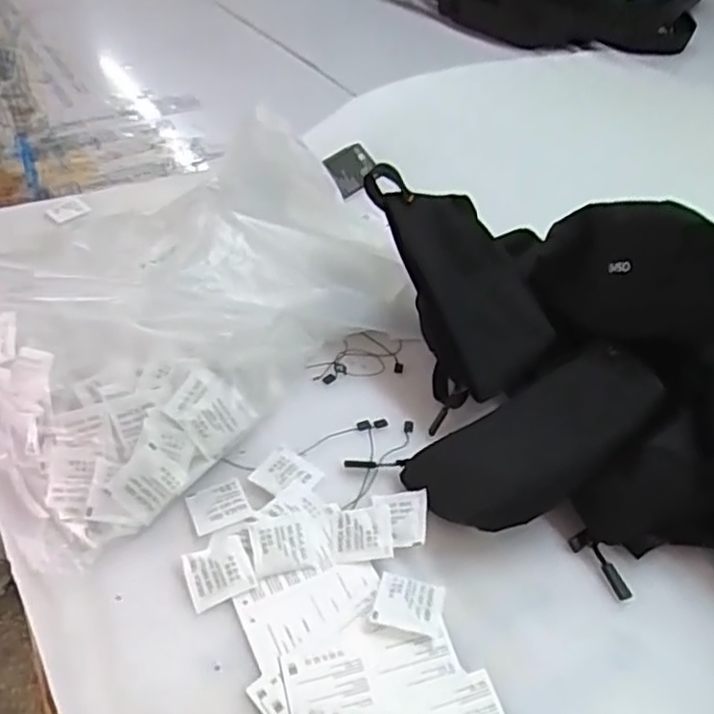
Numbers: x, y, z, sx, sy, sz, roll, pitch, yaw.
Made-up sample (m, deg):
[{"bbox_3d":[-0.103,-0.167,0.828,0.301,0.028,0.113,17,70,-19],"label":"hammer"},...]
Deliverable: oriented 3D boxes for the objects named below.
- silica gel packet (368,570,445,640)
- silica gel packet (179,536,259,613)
[{"bbox_3d":[0.032,0.155,0.429,0.042,0.005,0.037,10,43,9],"label":"silica gel packet"},{"bbox_3d":[-0.090,0.139,0.444,0.041,0.007,0.043,-16,45,-18],"label":"silica gel packet"}]

